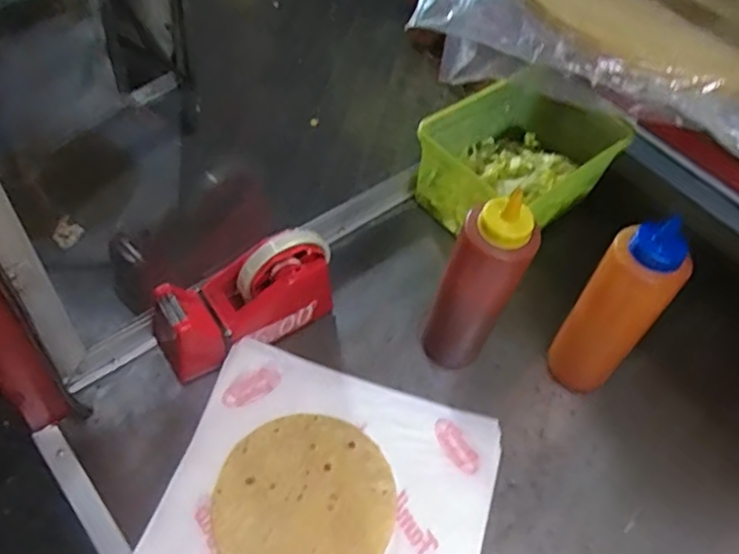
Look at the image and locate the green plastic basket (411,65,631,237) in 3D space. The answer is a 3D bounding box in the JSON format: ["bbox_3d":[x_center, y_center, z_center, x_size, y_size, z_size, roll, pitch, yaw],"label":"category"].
[{"bbox_3d":[0.177,-0.140,0.695,0.152,0.110,0.218,41,59,20],"label":"green plastic basket"}]

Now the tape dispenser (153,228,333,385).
[{"bbox_3d":[-0.110,0.016,0.553,0.158,0.099,0.066,-24,61,-22],"label":"tape dispenser"}]

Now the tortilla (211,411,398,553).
[{"bbox_3d":[-0.052,0.181,0.502,0.143,0.004,0.139,4,56,-5],"label":"tortilla"}]

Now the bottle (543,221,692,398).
[{"bbox_3d":[0.206,0.034,0.528,0.066,0.193,0.051,36,58,18],"label":"bottle"}]

